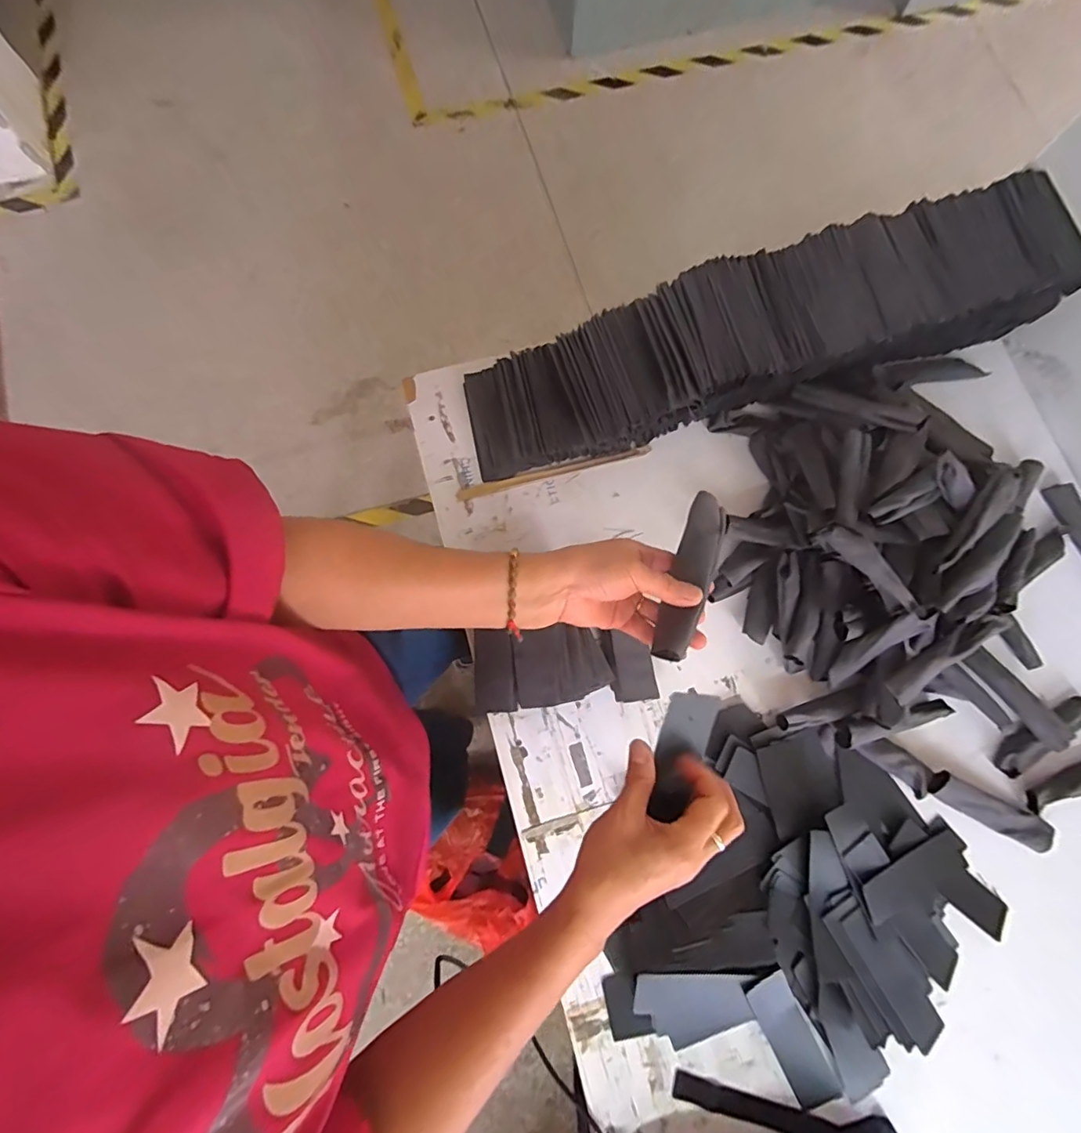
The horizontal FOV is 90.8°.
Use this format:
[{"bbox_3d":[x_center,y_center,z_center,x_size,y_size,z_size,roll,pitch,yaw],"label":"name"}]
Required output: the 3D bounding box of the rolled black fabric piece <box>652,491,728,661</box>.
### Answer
[{"bbox_3d":[0.127,0.007,0.448,0.031,0.023,0.149,20,70,4],"label":"rolled black fabric piece"}]

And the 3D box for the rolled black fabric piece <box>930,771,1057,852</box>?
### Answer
[{"bbox_3d":[0.539,0.292,0.637,0.150,0.024,0.038,26,78,5],"label":"rolled black fabric piece"}]

